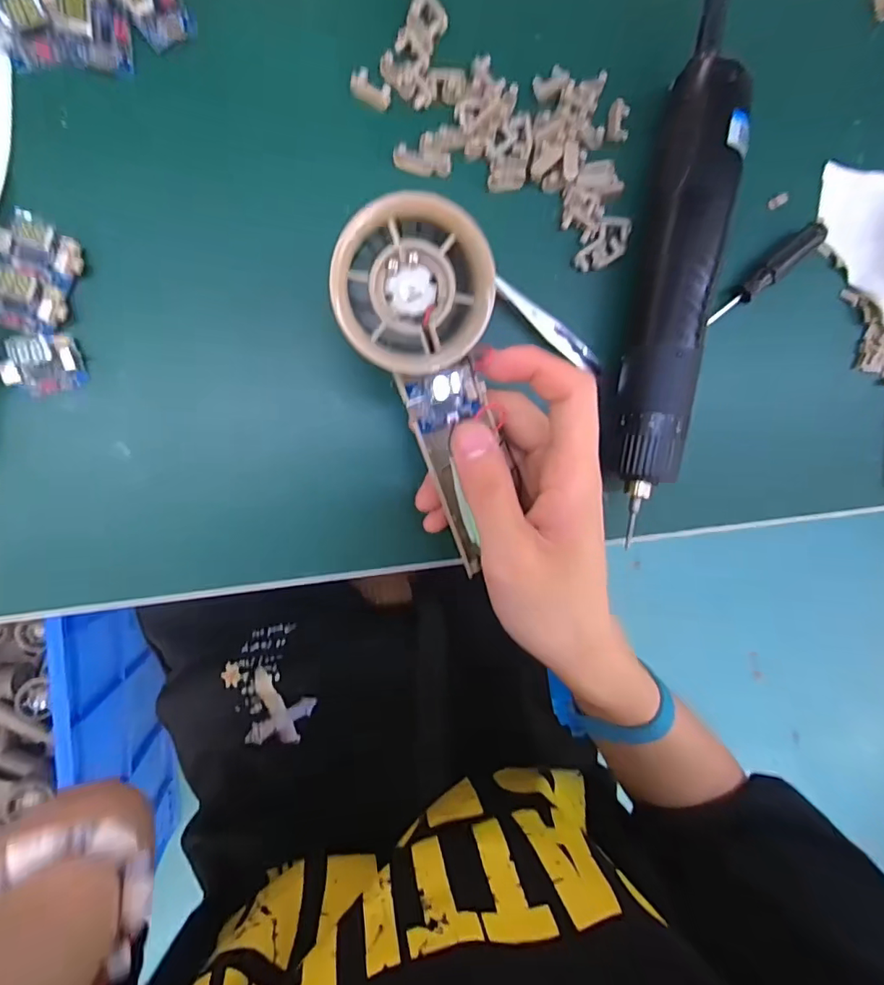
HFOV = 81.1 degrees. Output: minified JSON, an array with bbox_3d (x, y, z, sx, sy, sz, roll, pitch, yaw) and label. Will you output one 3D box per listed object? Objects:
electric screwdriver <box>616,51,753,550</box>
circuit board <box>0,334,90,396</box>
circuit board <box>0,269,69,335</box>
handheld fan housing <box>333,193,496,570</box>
[{"bbox_3d":[0.113,-0.094,0.254,0.031,0.034,0.218,8,91,-11],"label":"electric screwdriver"},{"bbox_3d":[-0.172,-0.054,0.221,0.029,0.014,0.022,-12,95,-10],"label":"circuit board"},{"bbox_3d":[-0.178,-0.080,0.219,0.030,0.008,0.021,21,89,-11],"label":"circuit board"},{"bbox_3d":[-0.004,-0.034,0.217,0.054,0.022,0.155,-16,123,-8],"label":"handheld fan housing"}]

